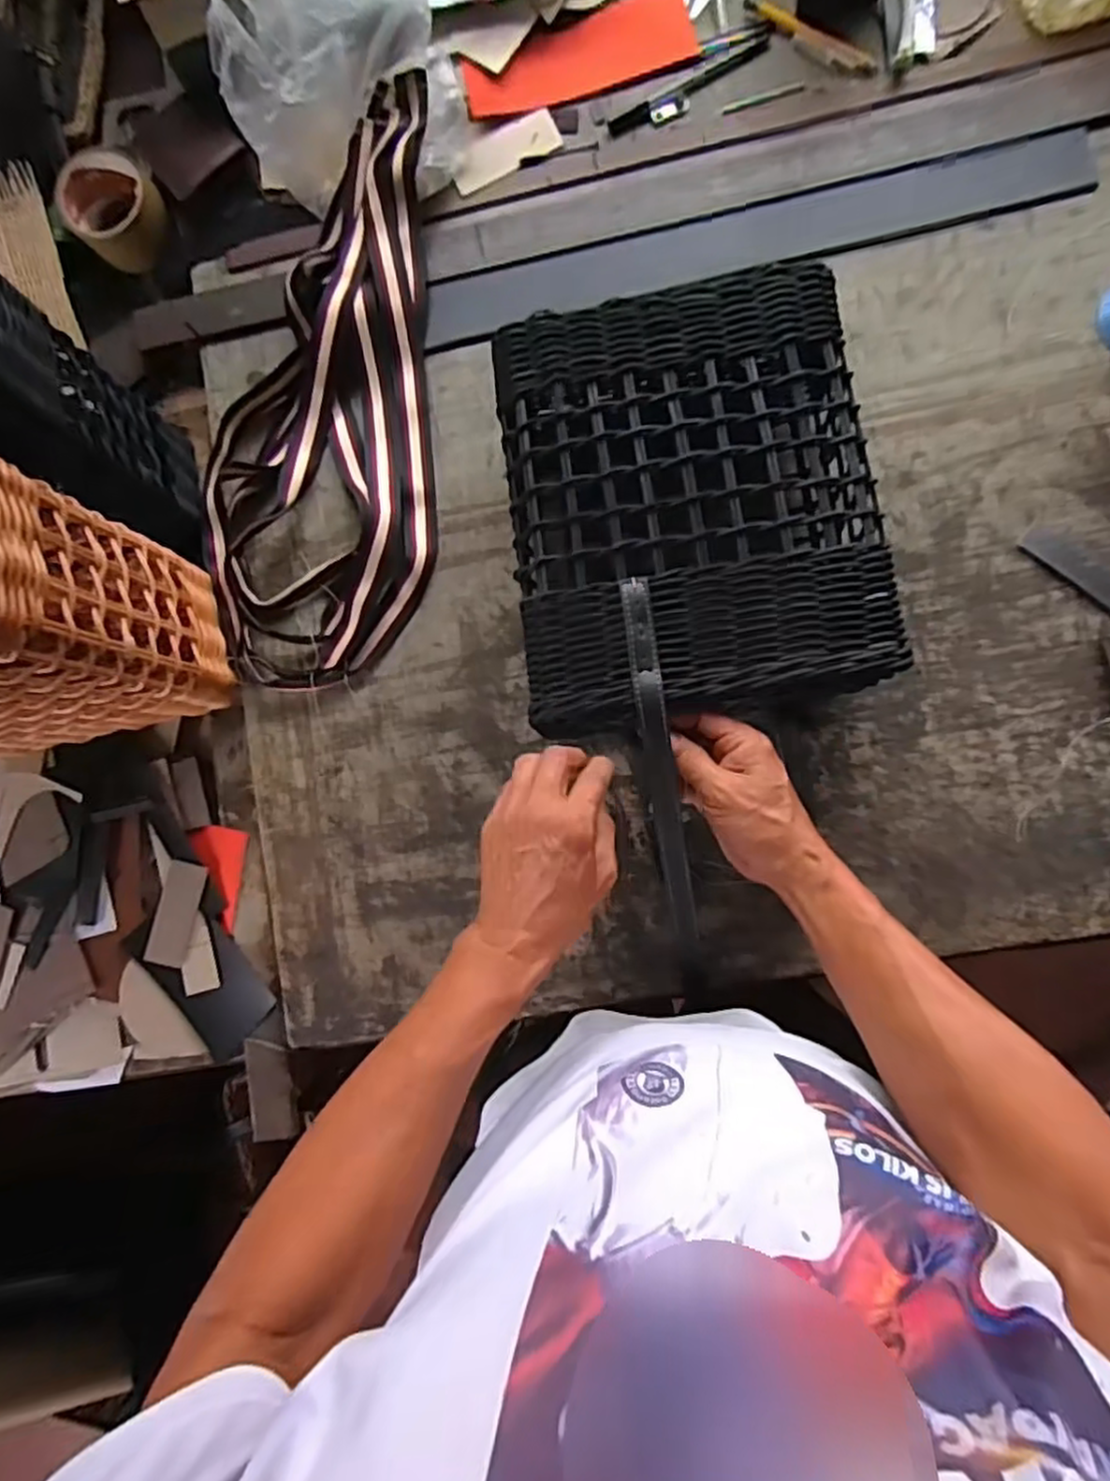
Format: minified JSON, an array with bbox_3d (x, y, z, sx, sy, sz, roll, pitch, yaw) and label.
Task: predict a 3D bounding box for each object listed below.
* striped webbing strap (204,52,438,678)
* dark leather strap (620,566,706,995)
[{"bbox_3d":[-0.204,-0.314,0.636,0.219,0.047,0.531,-2,85,6],"label":"striped webbing strap"},{"bbox_3d":[0.078,0.044,0.507,0.020,0.043,0.303,-9,109,6],"label":"dark leather strap"}]

